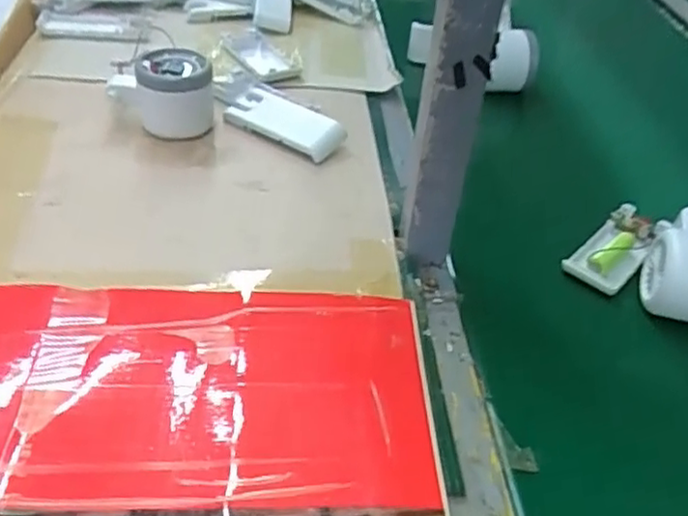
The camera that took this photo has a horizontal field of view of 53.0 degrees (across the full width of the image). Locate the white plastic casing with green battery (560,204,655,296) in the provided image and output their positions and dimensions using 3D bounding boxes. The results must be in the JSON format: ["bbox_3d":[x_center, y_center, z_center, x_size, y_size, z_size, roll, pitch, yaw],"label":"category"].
[{"bbox_3d":[0.194,-0.008,0.490,0.038,0.014,0.091,33,48,29],"label":"white plastic casing with green battery"}]

